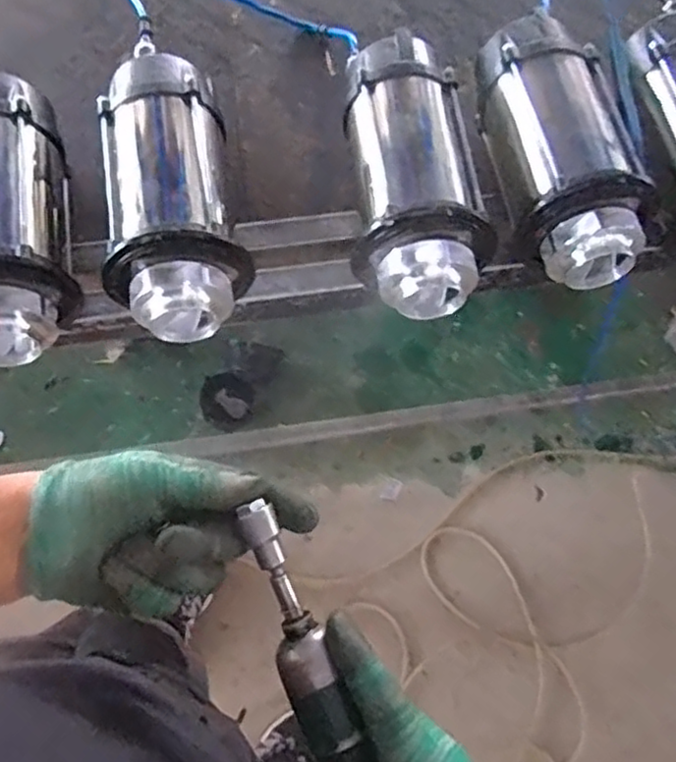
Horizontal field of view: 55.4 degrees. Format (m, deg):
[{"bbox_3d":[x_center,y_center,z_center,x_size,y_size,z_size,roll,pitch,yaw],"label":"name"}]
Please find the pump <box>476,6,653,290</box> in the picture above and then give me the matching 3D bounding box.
[{"bbox_3d":[0.236,-0.252,0.687,0.120,0.114,0.293,-7,68,-3],"label":"pump"}]

